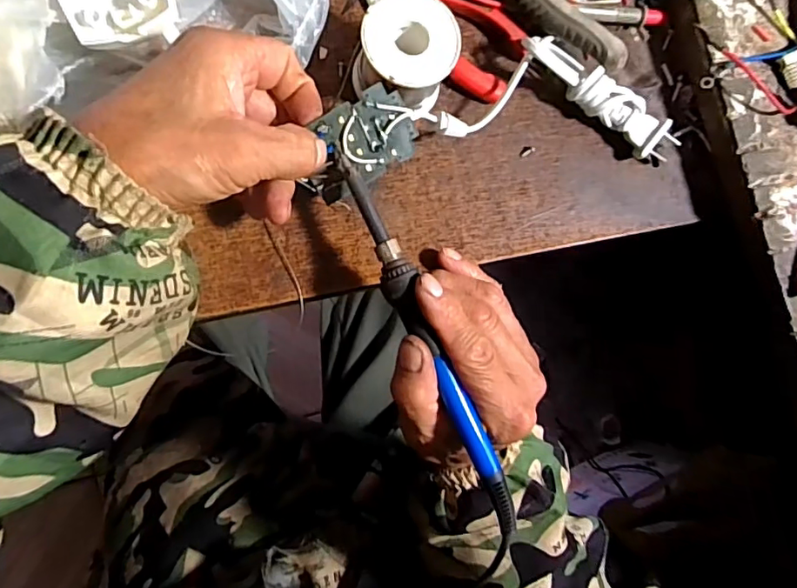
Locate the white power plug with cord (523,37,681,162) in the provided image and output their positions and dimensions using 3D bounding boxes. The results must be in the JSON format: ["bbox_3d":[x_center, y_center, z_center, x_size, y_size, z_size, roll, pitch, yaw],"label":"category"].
[{"bbox_3d":[0.125,-0.120,0.336,0.111,0.029,0.025,33,82,-4],"label":"white power plug with cord"}]

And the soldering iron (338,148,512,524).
[{"bbox_3d":[0.014,0.023,0.284,0.017,0.018,0.206,-25,90,-9],"label":"soldering iron"}]

